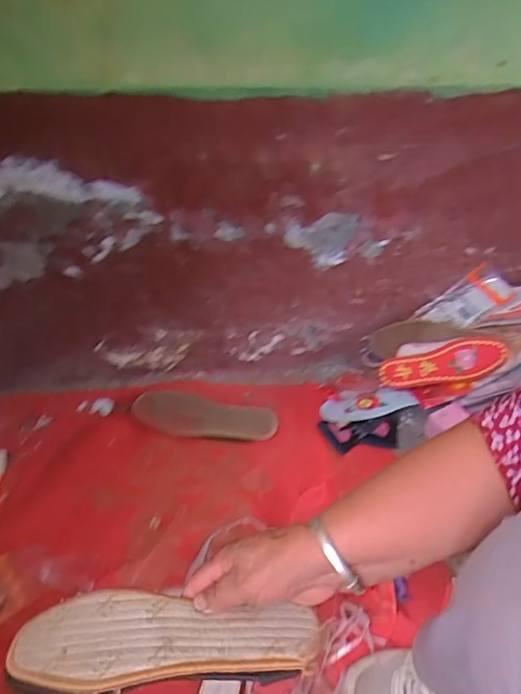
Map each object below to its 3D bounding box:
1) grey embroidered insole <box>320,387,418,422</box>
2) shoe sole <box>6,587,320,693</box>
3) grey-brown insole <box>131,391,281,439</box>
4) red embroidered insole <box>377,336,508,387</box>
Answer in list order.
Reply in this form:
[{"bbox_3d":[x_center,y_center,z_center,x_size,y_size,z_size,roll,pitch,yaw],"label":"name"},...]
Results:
[{"bbox_3d":[0.192,0.102,0.866,0.167,0.015,0.049,-12,52,-5],"label":"grey embroidered insole"},{"bbox_3d":[-0.072,0.220,0.356,0.221,0.013,0.081,0,23,7],"label":"shoe sole"},{"bbox_3d":[-0.099,0.120,0.871,0.256,0.026,0.092,3,42,2],"label":"grey-brown insole"},{"bbox_3d":[0.316,0.030,0.846,0.209,0.067,0.011,-11,3,11],"label":"red embroidered insole"}]

